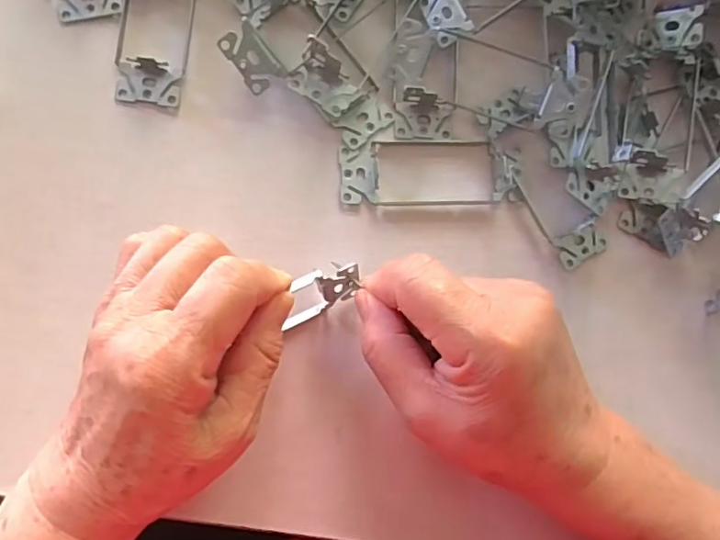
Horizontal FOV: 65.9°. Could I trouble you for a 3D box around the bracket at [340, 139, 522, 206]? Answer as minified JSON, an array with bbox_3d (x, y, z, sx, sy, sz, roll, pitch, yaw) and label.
[{"bbox_3d":[0.041,-0.056,0.310,0.103,0.008,0.036,-2,86,-9],"label":"bracket"}]

